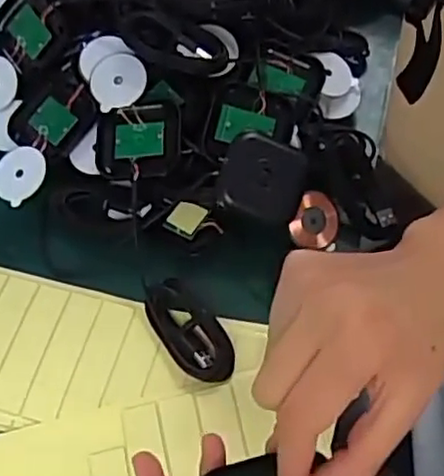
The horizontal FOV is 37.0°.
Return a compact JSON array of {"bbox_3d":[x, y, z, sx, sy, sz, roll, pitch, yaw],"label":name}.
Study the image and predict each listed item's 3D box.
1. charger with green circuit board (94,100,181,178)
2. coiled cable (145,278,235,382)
[{"bbox_3d":[-0.062,-0.066,0.469,0.056,0.011,0.055,-4,75,2],"label":"charger with green circuit board"},{"bbox_3d":[-0.021,0.061,0.440,0.037,0.013,0.075,-37,60,-12],"label":"coiled cable"}]

